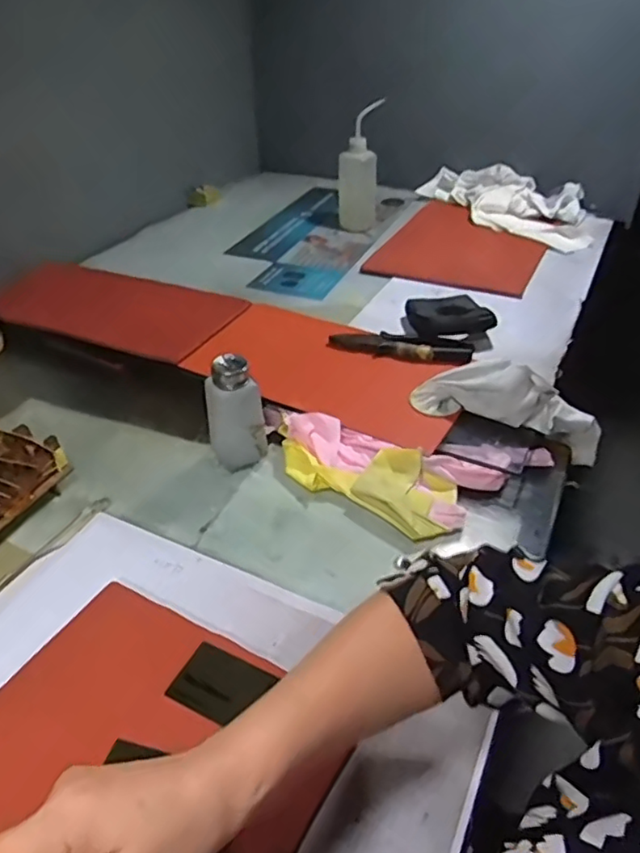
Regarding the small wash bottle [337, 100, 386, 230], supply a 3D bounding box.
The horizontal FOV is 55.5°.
[{"bbox_3d":[0.078,-0.509,1.194,0.081,0.218,0.063,-1,38,0],"label":"small wash bottle"}]

